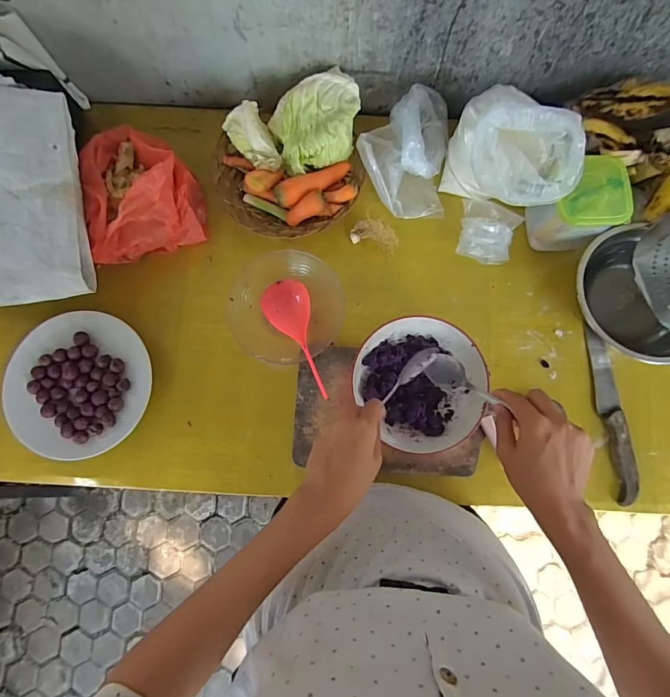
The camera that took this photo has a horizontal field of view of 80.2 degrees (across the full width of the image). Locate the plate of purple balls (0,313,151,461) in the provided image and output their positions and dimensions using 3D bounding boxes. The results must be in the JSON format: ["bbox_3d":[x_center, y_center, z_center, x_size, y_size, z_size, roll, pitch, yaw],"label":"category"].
[{"bbox_3d":[-0.356,0.049,0.555,0.183,0.024,0.193,0,81,-1],"label":"plate of purple balls"}]

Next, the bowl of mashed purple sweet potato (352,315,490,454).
[{"bbox_3d":[0.113,0.045,0.535,0.158,0.066,0.170,0,82,0],"label":"bowl of mashed purple sweet potato"}]

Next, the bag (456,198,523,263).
[{"bbox_3d":[0.227,-0.171,0.584,0.084,0.033,0.084,11,81,1],"label":"bag"}]

